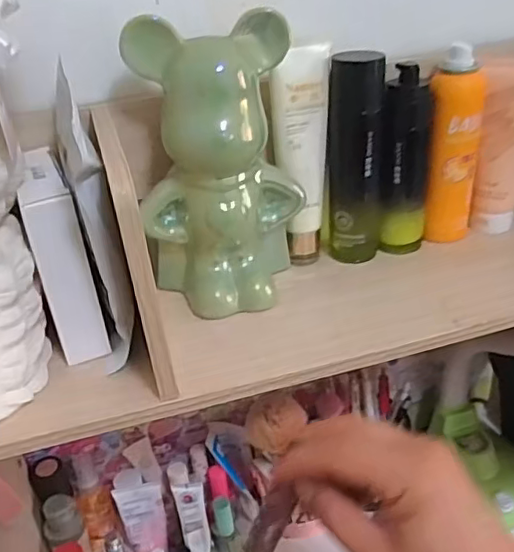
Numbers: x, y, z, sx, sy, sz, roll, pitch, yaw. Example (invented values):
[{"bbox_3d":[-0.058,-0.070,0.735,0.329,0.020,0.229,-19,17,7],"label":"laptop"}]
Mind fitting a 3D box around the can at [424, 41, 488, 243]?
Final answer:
[{"bbox_3d":[0.163,-0.105,0.479,0.038,0.152,0.039,11,34,25],"label":"can"}]

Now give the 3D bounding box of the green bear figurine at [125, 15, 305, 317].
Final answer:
[{"bbox_3d":[-0.028,-0.077,0.421,0.109,0.198,0.073,-8,31,-5],"label":"green bear figurine"}]

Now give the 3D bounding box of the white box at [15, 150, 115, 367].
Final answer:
[{"bbox_3d":[-0.131,-0.011,0.390,0.030,0.128,0.058,-17,33,-20],"label":"white box"}]

